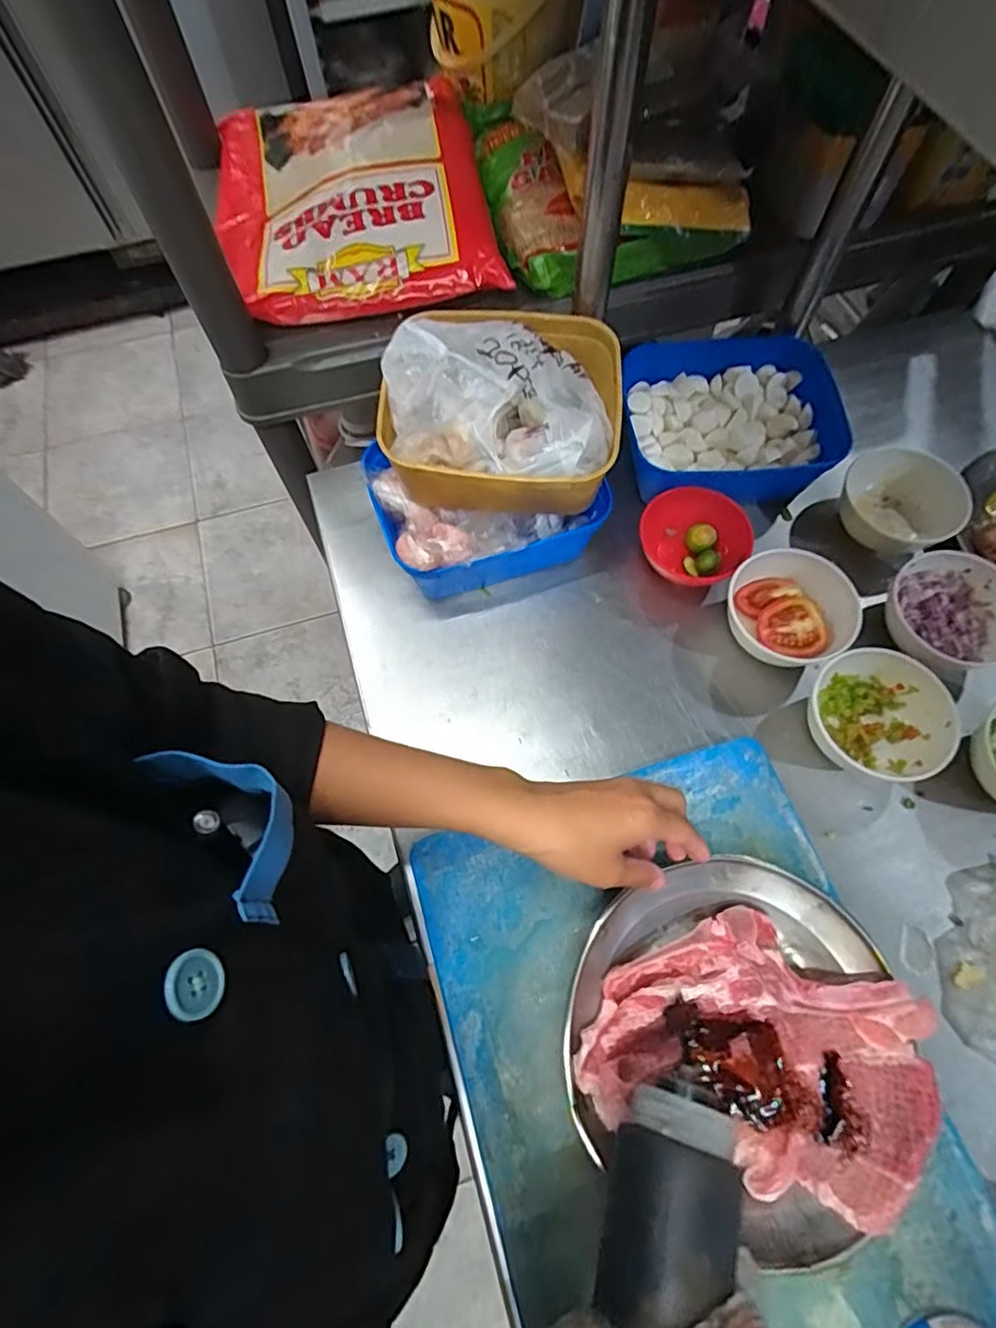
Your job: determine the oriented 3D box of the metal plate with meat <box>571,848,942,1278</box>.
[{"bbox_3d":[0.161,0.238,0.396,0.213,0.032,0.203,0,66,1],"label":"metal plate with meat"}]

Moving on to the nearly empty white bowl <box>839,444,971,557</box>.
[{"bbox_3d":[0.390,-0.159,0.583,0.102,0.044,0.107,0,66,1],"label":"nearly empty white bowl"}]

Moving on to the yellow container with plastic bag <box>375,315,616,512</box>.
[{"bbox_3d":[0.003,-0.215,0.520,0.194,0.087,0.163,6,66,4],"label":"yellow container with plastic bag"}]

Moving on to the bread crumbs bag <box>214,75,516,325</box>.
[{"bbox_3d":[-0.152,-0.473,0.603,0.276,0.057,0.300,-10,66,-3],"label":"bread crumbs bag"}]

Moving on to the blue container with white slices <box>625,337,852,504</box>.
[{"bbox_3d":[0.235,-0.241,0.615,0.212,0.061,0.182,-5,66,-1],"label":"blue container with white slices"}]

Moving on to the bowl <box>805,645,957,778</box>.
[{"bbox_3d":[0.315,0.039,0.503,0.104,0.047,0.100,0,66,1],"label":"bowl"}]

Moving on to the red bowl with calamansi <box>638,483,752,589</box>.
[{"bbox_3d":[0.187,-0.118,0.576,0.097,0.050,0.102,0,66,1],"label":"red bowl with calamansi"}]

